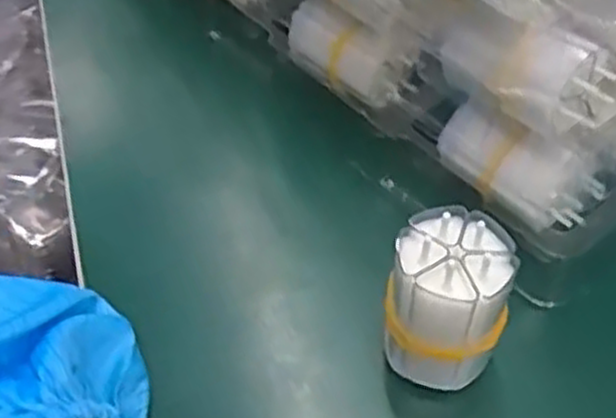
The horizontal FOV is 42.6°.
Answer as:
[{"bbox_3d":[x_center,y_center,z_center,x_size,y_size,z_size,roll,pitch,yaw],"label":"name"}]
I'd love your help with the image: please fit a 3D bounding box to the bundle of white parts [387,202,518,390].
[{"bbox_3d":[0.048,0.035,0.279,0.039,0.066,0.039,15,51,11],"label":"bundle of white parts"}]

